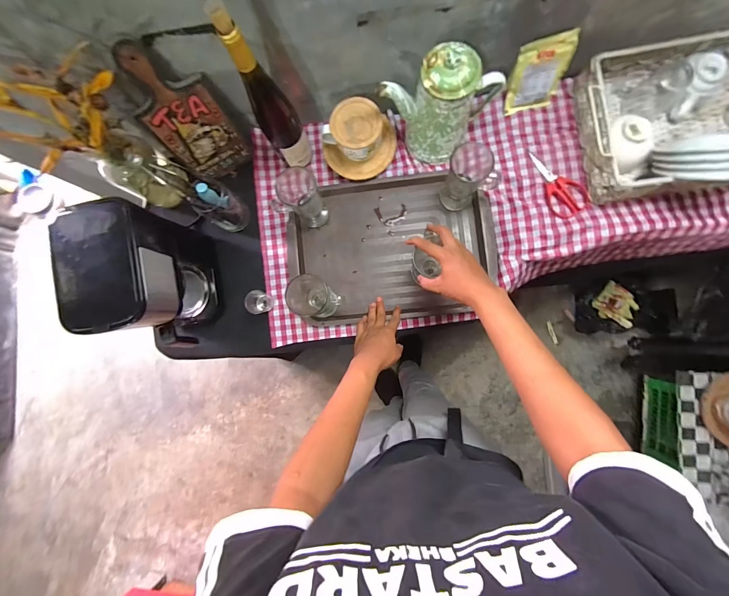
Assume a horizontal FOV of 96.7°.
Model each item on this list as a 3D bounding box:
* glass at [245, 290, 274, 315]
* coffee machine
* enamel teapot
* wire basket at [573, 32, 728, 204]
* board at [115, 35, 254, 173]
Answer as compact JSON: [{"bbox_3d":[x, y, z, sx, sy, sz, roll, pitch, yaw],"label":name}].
[{"bbox_3d":[-0.223,0.010,0.688,0.041,0.050,0.048,14,87,5],"label":"glass"},{"bbox_3d":[-0.387,-0.040,0.588,0.130,0.237,0.185,-6,86,4],"label":"coffee machine"},{"bbox_3d":[0.138,-0.354,0.595,0.195,0.194,0.110,12,87,5],"label":"enamel teapot"},{"bbox_3d":[0.612,-0.334,0.567,0.407,0.126,0.260,-9,85,4],"label":"wire basket"},{"bbox_3d":[-0.325,-0.335,0.607,0.134,0.269,0.024,-30,68,0],"label":"board"}]

